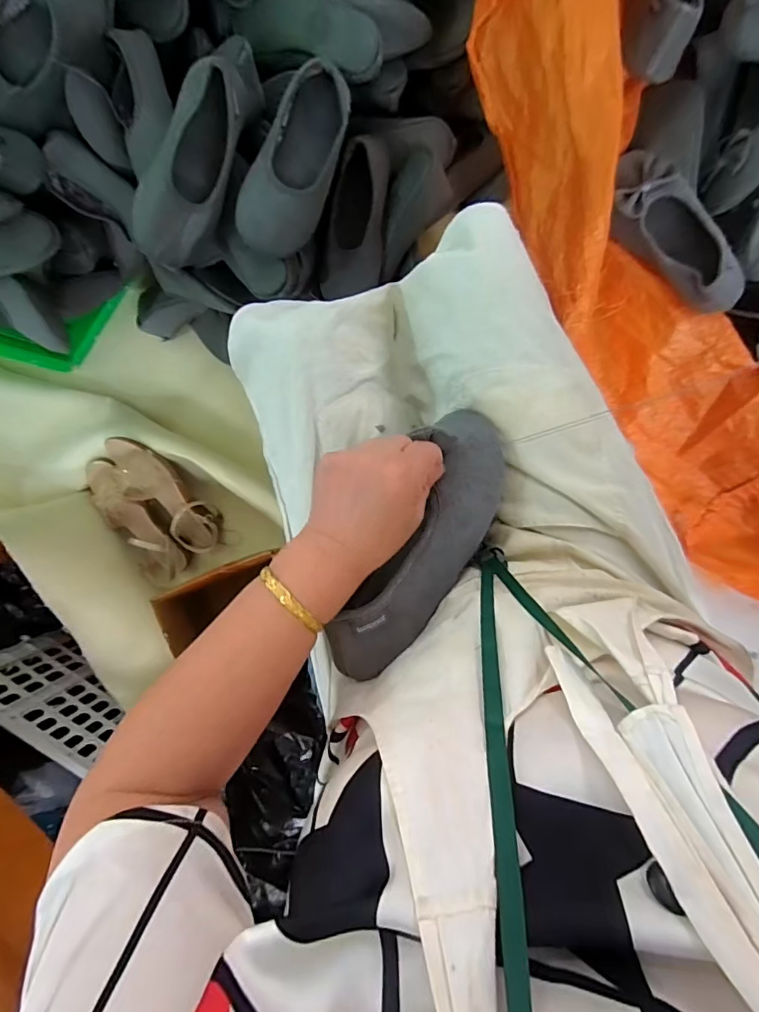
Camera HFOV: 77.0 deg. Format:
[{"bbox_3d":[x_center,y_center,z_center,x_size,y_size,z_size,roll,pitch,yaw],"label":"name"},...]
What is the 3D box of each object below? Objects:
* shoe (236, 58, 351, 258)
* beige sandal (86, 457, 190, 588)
[{"bbox_3d":[-0.110,-0.426,0.604,0.090,0.064,0.220,25,96,5],"label":"shoe"},{"bbox_3d":[-0.438,0.027,0.856,0.084,0.060,0.250,-30,102,8],"label":"beige sandal"}]

